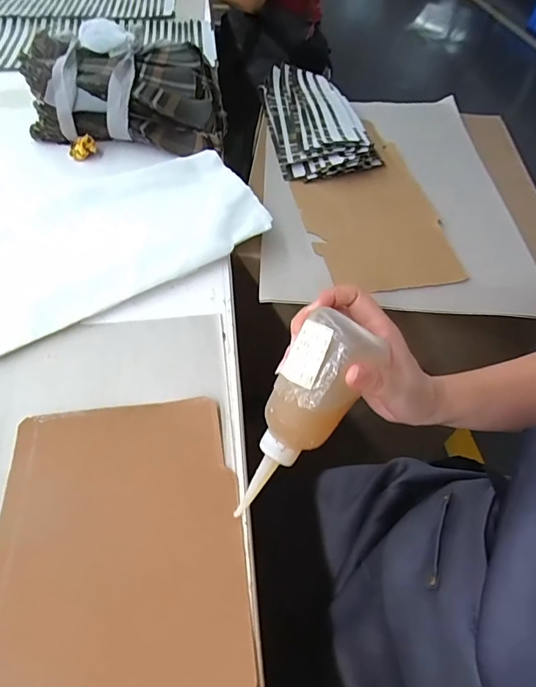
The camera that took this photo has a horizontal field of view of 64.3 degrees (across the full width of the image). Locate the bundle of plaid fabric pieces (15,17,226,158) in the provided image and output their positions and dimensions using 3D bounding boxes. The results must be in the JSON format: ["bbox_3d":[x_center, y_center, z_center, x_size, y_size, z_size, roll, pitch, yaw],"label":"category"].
[{"bbox_3d":[-0.209,-0.370,0.636,0.308,0.115,0.158,12,54,5],"label":"bundle of plaid fabric pieces"}]

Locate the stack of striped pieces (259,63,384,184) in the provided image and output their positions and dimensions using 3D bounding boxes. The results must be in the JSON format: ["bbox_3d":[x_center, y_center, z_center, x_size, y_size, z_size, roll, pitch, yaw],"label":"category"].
[{"bbox_3d":[0.081,-0.378,0.720,0.157,0.050,0.284,-7,54,-9],"label":"stack of striped pieces"}]

